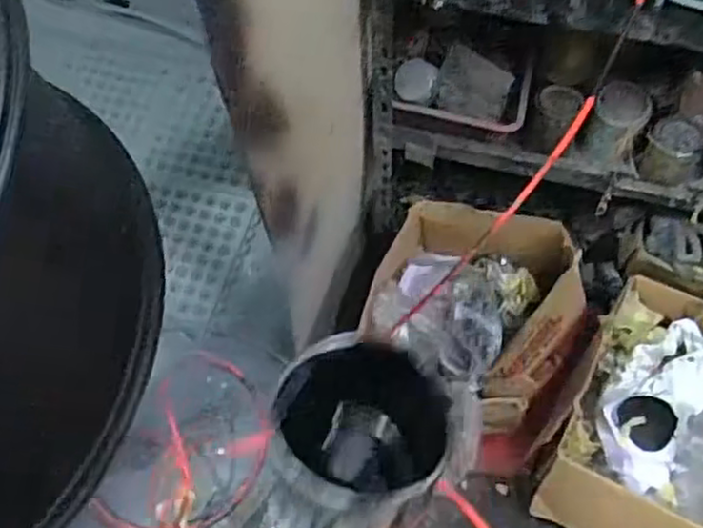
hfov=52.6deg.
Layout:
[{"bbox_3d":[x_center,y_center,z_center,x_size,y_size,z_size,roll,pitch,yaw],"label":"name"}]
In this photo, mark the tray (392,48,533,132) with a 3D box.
[{"bbox_3d":[0.167,-0.268,1.058,0.200,0.094,0.101,12,65,9],"label":"tray"}]

